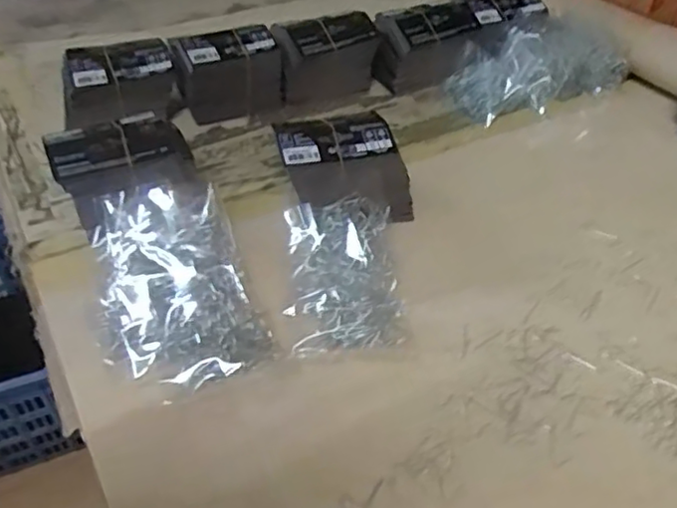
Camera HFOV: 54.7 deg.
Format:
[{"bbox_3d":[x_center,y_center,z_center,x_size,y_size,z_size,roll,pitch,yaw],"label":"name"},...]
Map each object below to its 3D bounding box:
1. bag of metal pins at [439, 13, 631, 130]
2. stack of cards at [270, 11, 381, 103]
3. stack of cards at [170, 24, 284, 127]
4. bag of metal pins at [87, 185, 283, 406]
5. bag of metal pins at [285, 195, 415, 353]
[{"bbox_3d":[0.233,-0.221,0.770,0.210,0.064,0.093,-20,49,-21],"label":"bag of metal pins"},{"bbox_3d":[-0.014,-0.219,0.744,0.119,0.082,0.068,-18,48,-19],"label":"stack of cards"},{"bbox_3d":[-0.118,-0.194,0.711,0.108,0.086,0.055,-12,47,-14],"label":"stack of cards"},{"bbox_3d":[-0.131,0.021,0.508,0.116,0.050,0.176,-17,48,-18],"label":"bag of metal pins"},{"bbox_3d":[0.005,0.015,0.528,0.087,0.032,0.139,-4,45,-6],"label":"bag of metal pins"}]

